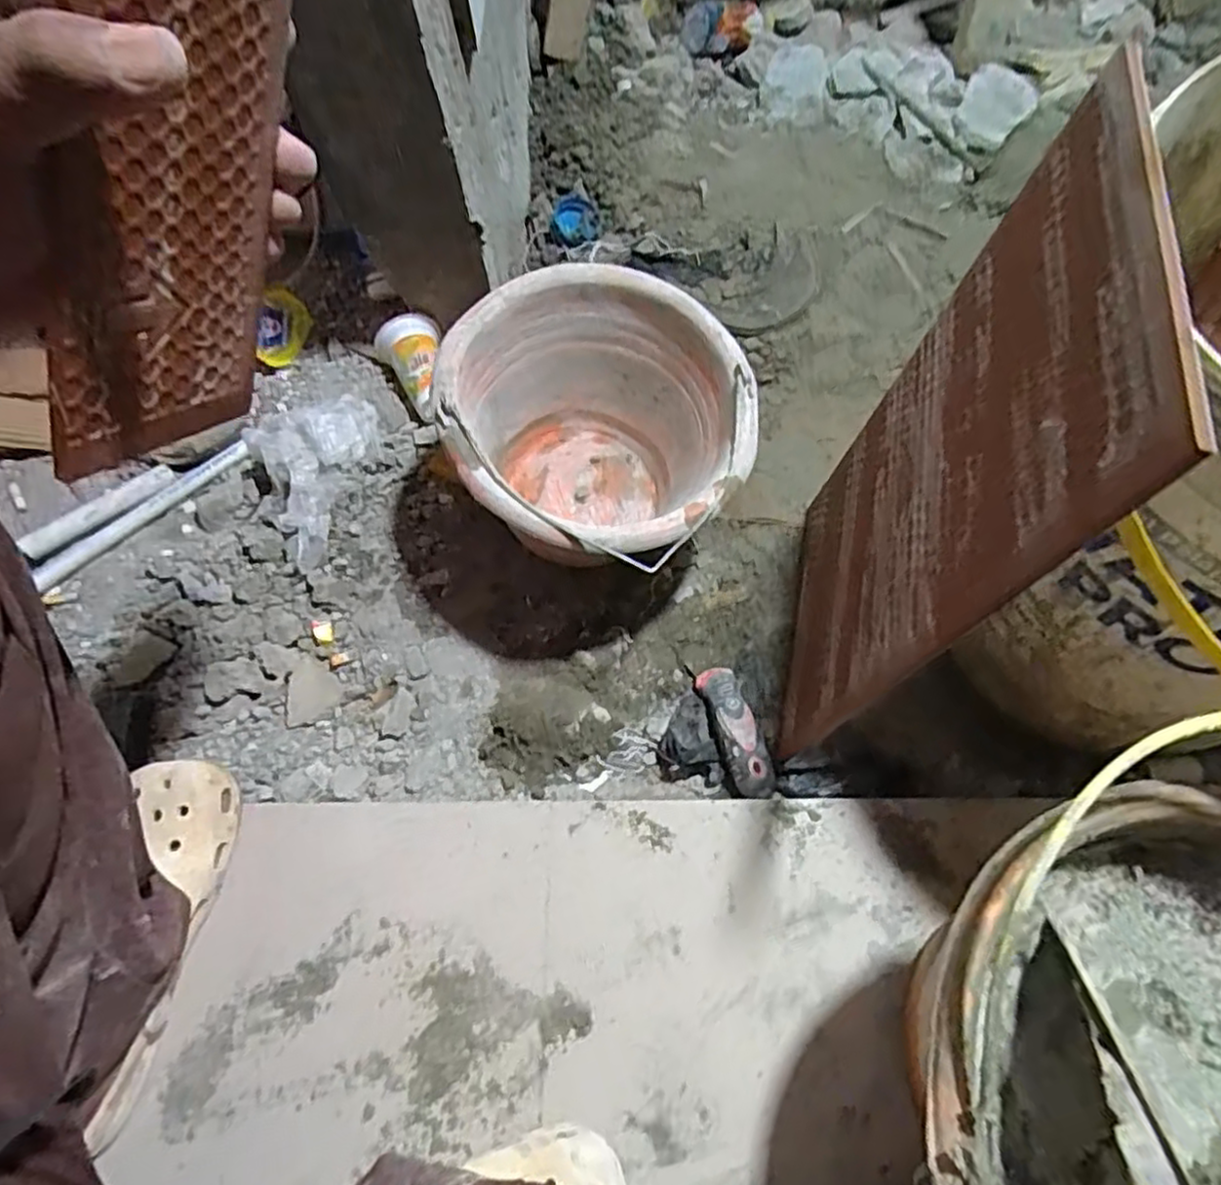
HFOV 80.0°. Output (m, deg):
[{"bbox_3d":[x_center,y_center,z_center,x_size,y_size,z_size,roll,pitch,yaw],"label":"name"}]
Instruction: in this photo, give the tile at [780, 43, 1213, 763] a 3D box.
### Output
[{"bbox_3d":[0.187,-0.059,0.448,0.009,0.388,0.238,15,63,0],"label":"tile"}]

